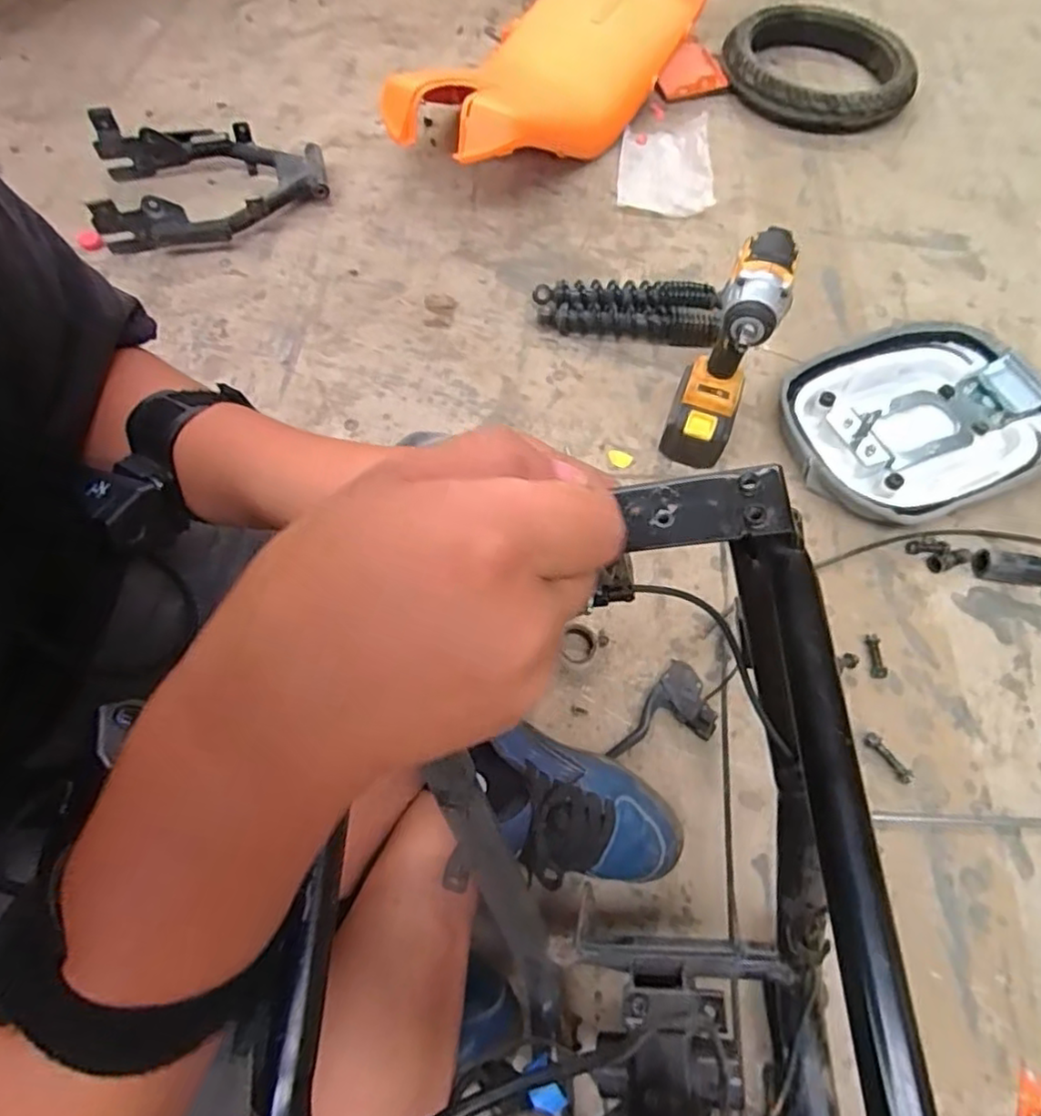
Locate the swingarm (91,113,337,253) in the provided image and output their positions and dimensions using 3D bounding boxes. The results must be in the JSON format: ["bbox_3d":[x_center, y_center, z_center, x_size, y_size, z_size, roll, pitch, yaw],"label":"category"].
[{"bbox_3d":[-0.476,-0.586,0.999,0.334,0.084,0.248,-14,65,-8],"label":"swingarm"}]

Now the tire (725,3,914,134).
[{"bbox_3d":[0.599,-0.979,1.266,0.359,0.082,0.349,0,64,-1],"label":"tire"}]

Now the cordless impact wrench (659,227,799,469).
[{"bbox_3d":[0.235,-0.222,0.748,0.071,0.269,0.133,21,65,9],"label":"cordless impact wrench"}]

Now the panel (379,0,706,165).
[{"bbox_3d":[0.029,-0.860,1.122,0.337,0.162,0.661,31,67,13],"label":"panel"}]

